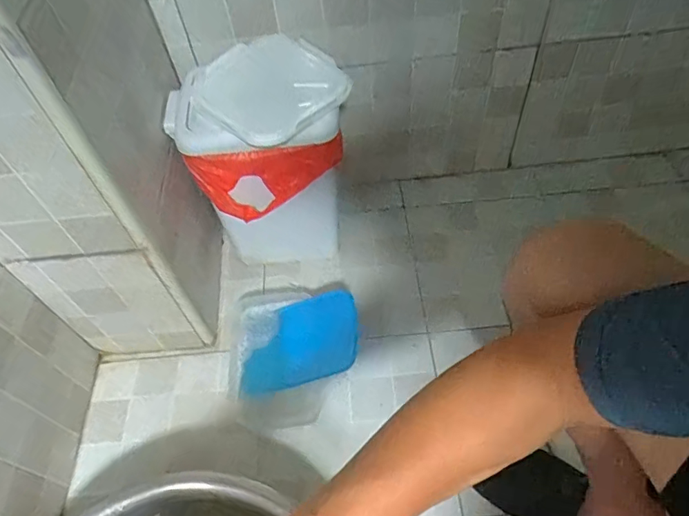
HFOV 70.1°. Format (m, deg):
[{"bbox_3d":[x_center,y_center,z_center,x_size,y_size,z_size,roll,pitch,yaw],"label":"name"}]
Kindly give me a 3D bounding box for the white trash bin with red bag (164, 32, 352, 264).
[{"bbox_3d":[-0.126,-0.160,0.865,0.275,0.347,0.206,-12,54,-4],"label":"white trash bin with red bag"}]

